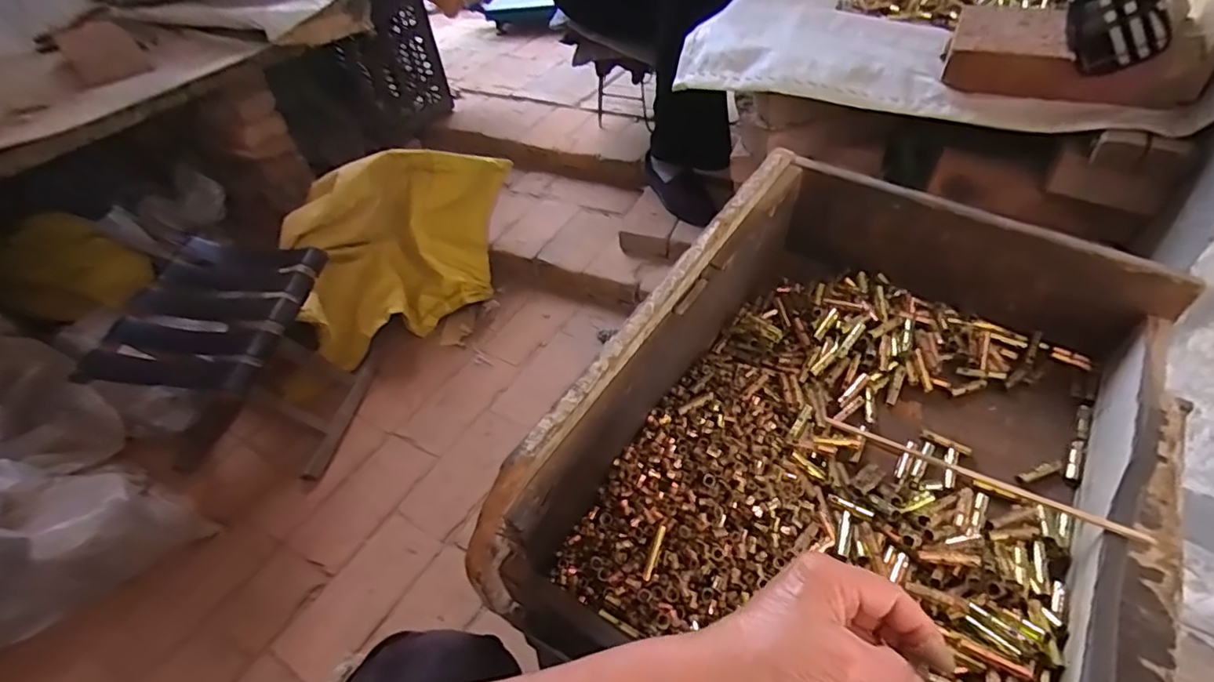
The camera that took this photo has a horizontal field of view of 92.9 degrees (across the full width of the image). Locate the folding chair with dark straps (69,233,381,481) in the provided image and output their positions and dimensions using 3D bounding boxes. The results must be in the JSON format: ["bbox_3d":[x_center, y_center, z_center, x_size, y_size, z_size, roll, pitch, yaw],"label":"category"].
[{"bbox_3d":[-0.598,0.028,0.971,0.233,0.347,0.362,1,46,8],"label":"folding chair with dark straps"}]

